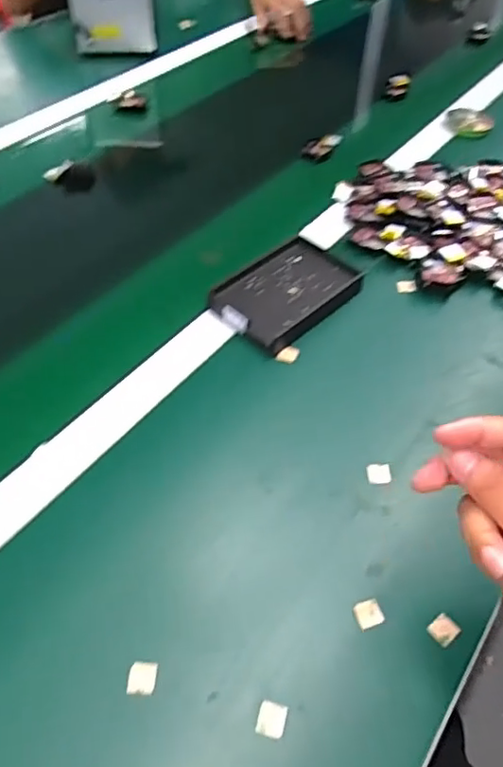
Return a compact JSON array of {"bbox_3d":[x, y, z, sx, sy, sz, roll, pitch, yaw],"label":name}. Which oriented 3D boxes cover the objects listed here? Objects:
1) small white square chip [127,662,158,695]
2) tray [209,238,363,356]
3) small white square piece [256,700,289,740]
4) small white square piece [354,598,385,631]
[{"bbox_3d":[-0.067,0.180,0.369,0.016,0.004,0.018,5,49,1],"label":"small white square chip"},{"bbox_3d":[0.035,-0.091,0.595,0.094,0.019,0.140,38,57,26],"label":"tray"},{"bbox_3d":[0.012,0.198,0.356,0.016,0.004,0.018,15,50,10],"label":"small white square piece"},{"bbox_3d":[0.079,0.154,0.403,0.018,0.004,0.017,-14,51,-14],"label":"small white square piece"}]

